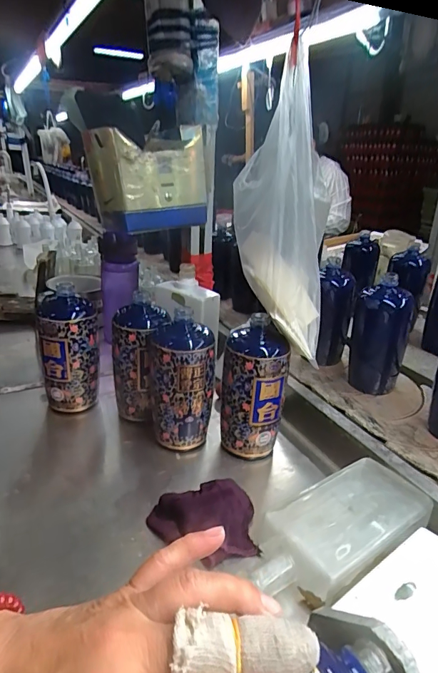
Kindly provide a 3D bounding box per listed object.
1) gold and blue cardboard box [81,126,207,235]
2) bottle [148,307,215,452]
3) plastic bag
[{"bbox_3d":[-0.104,-0.232,0.607,0.154,0.128,0.104,-9,27,-24],"label":"gold and blue cardboard box"},{"bbox_3d":[-0.051,0.062,0.541,0.083,0.174,0.070,0,24,-5],"label":"bottle"},{"bbox_3d":[0.072,-0.144,0.477,0.110,0.288,0.108,4,24,4],"label":"plastic bag"}]

